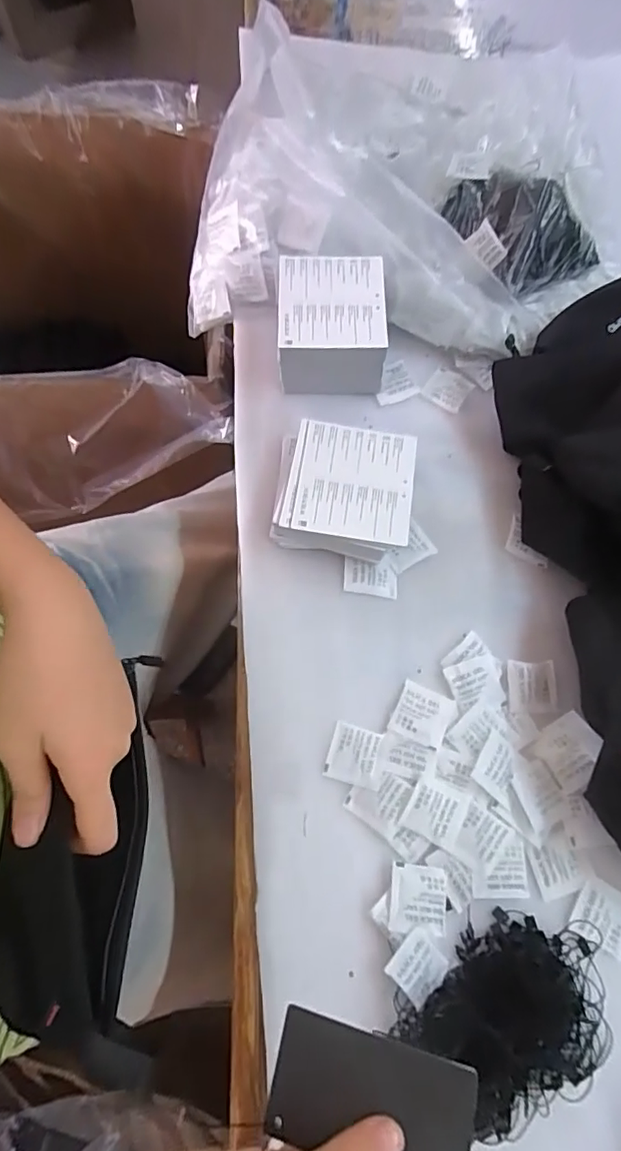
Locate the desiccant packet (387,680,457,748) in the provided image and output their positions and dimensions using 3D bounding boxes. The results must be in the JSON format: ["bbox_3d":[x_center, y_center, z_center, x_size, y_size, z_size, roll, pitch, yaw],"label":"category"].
[{"bbox_3d":[0.083,0.103,0.401,0.041,0.004,0.040,24,71,6],"label":"desiccant packet"}]

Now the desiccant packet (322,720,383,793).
[{"bbox_3d":[0.033,0.130,0.392,0.039,0.004,0.038,17,70,3],"label":"desiccant packet"}]

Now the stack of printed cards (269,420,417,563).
[{"bbox_3d":[0.027,-0.069,0.445,0.106,0.038,0.102,9,70,1],"label":"stack of printed cards"}]

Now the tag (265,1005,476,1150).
[{"bbox_3d":[0.026,0.236,0.244,0.088,0.004,0.047,5,59,17],"label":"tag"}]

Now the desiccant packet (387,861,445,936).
[{"bbox_3d":[0.073,0.217,0.366,0.038,0.005,0.040,9,70,0],"label":"desiccant packet"}]

